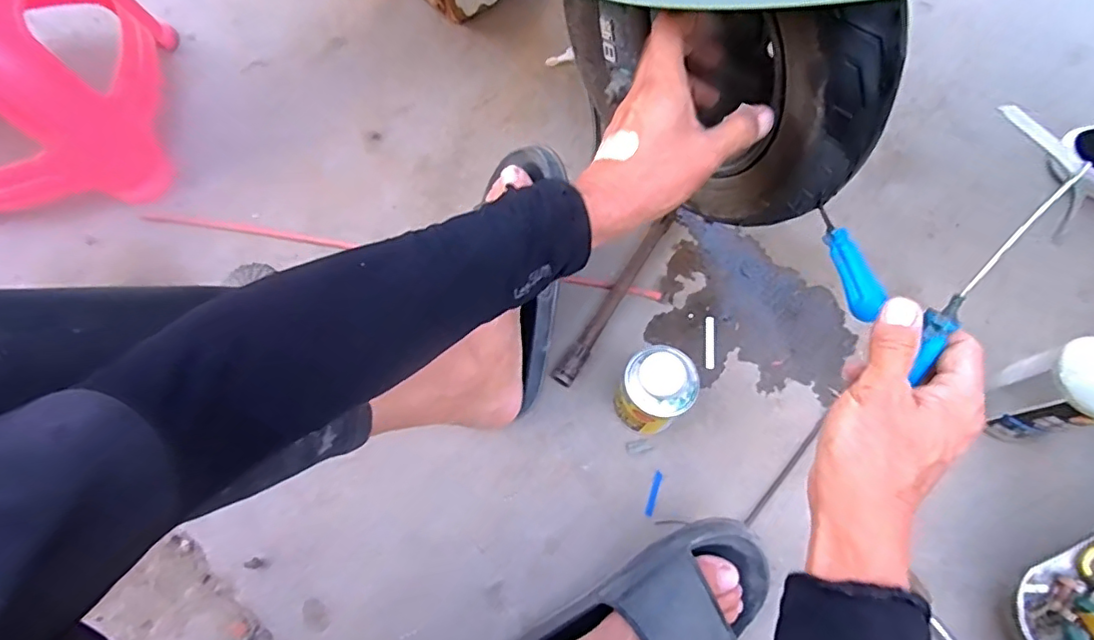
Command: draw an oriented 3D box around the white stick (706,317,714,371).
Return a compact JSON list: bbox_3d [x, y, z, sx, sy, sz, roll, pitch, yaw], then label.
[{"bbox_3d":[0.176,0.024,0.610,0.009,0.004,0.060,5,70,4],"label":"white stick"}]

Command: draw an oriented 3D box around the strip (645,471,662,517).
[{"bbox_3d":[0.106,0.172,0.556,0.007,0.004,0.044,18,71,8],"label":"strip"}]

